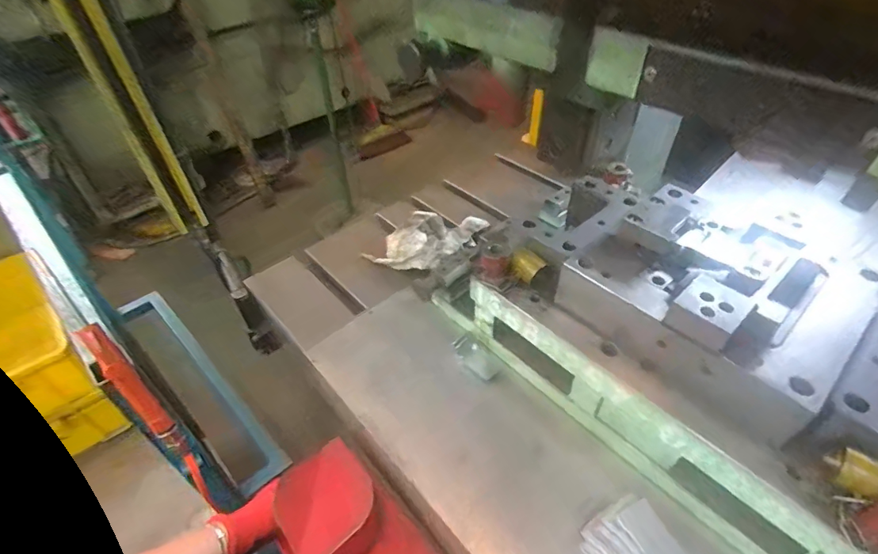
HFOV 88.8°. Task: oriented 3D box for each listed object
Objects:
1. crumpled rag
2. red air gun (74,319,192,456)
[{"bbox_3d":[-0.022,-0.079,0.885,0.161,0.058,0.198,25,49,25],"label":"crumpled rag"},{"bbox_3d":[-0.324,0.127,0.484,0.066,0.173,0.021,32,52,30],"label":"red air gun"}]

